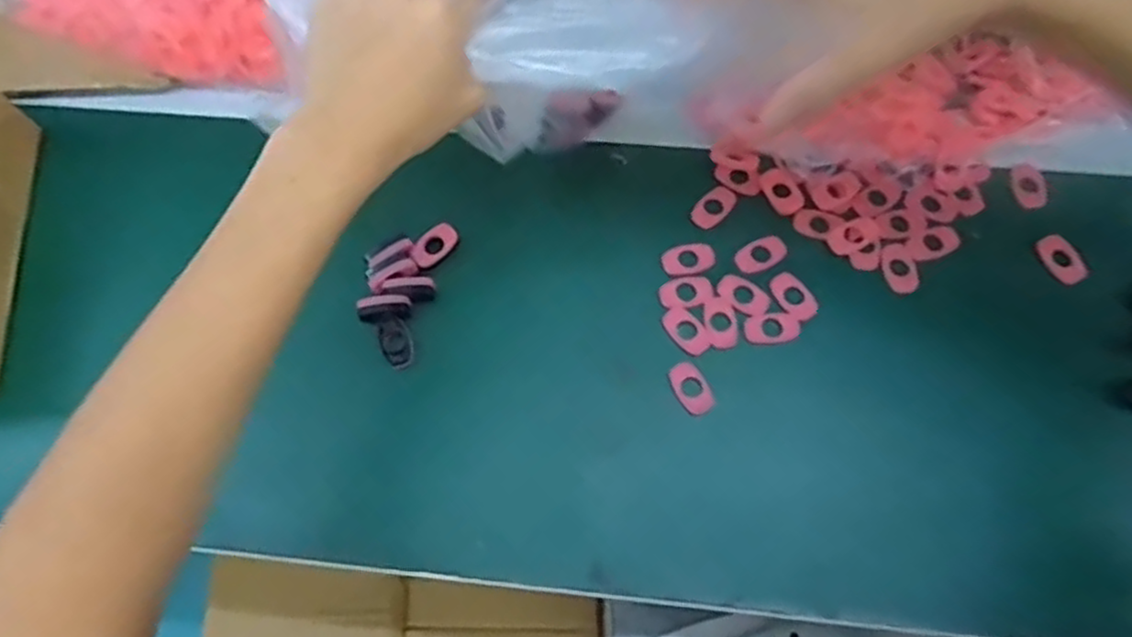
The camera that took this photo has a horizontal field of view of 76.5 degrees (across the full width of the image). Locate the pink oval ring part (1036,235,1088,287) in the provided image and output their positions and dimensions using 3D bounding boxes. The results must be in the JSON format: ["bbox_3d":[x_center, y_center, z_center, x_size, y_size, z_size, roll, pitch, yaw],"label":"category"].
[{"bbox_3d":[0.312,-0.038,0.451,0.019,0.004,0.034,-25,71,-6],"label":"pink oval ring part"}]

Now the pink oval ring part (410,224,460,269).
[{"bbox_3d":[-0.086,-0.048,0.471,0.032,0.004,0.021,-40,85,-8],"label":"pink oval ring part"}]

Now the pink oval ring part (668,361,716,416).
[{"bbox_3d":[0.077,0.042,0.439,0.020,0.004,0.033,-28,71,-7],"label":"pink oval ring part"}]

